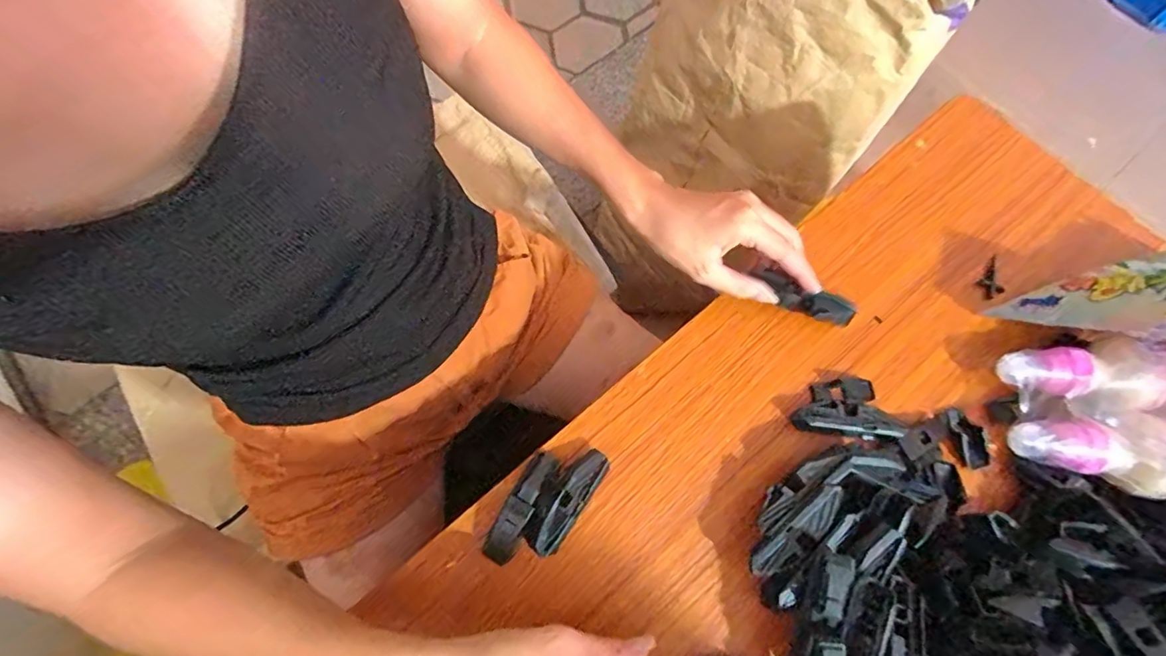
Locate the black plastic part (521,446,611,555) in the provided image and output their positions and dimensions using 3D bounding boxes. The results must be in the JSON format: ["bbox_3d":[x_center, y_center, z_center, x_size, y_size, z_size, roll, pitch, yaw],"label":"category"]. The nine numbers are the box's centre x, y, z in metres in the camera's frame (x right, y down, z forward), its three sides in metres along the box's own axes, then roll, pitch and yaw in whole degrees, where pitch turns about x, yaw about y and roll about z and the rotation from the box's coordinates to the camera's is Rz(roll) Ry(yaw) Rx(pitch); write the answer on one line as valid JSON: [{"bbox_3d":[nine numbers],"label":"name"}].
[{"bbox_3d":[-0.012,0.109,0.338,0.028,0.022,0.071,33,75,10],"label":"black plastic part"}]

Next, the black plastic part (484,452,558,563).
[{"bbox_3d":[-0.041,0.115,0.341,0.020,0.023,0.074,26,74,8],"label":"black plastic part"}]

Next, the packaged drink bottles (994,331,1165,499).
[{"bbox_3d":[0.356,0.050,0.317,0.156,0.107,0.097,-4,72,-1],"label":"packaged drink bottles"}]

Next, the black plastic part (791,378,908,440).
[{"bbox_3d":[0.178,0.055,0.361,0.065,0.021,0.041,-2,72,0],"label":"black plastic part"}]

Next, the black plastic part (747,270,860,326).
[{"bbox_3d":[0.158,-0.021,0.381,0.074,0.018,0.018,27,74,10],"label":"black plastic part"}]

